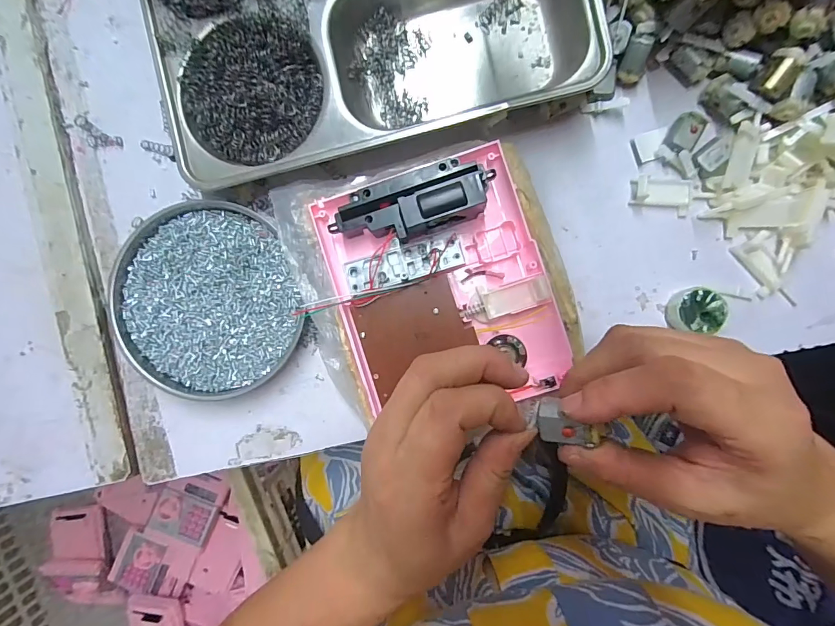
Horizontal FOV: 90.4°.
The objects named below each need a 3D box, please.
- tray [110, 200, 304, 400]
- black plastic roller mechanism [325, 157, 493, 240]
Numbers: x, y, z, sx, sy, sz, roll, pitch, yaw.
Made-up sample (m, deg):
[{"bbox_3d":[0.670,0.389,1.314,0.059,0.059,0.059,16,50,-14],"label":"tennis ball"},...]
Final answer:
[{"bbox_3d":[-0.149,-0.009,0.300,0.126,0.018,0.136,0,92,2],"label":"tray"},{"bbox_3d":[-0.003,-0.068,0.254,0.100,0.026,0.039,-21,91,2],"label":"black plastic roller mechanism"}]

